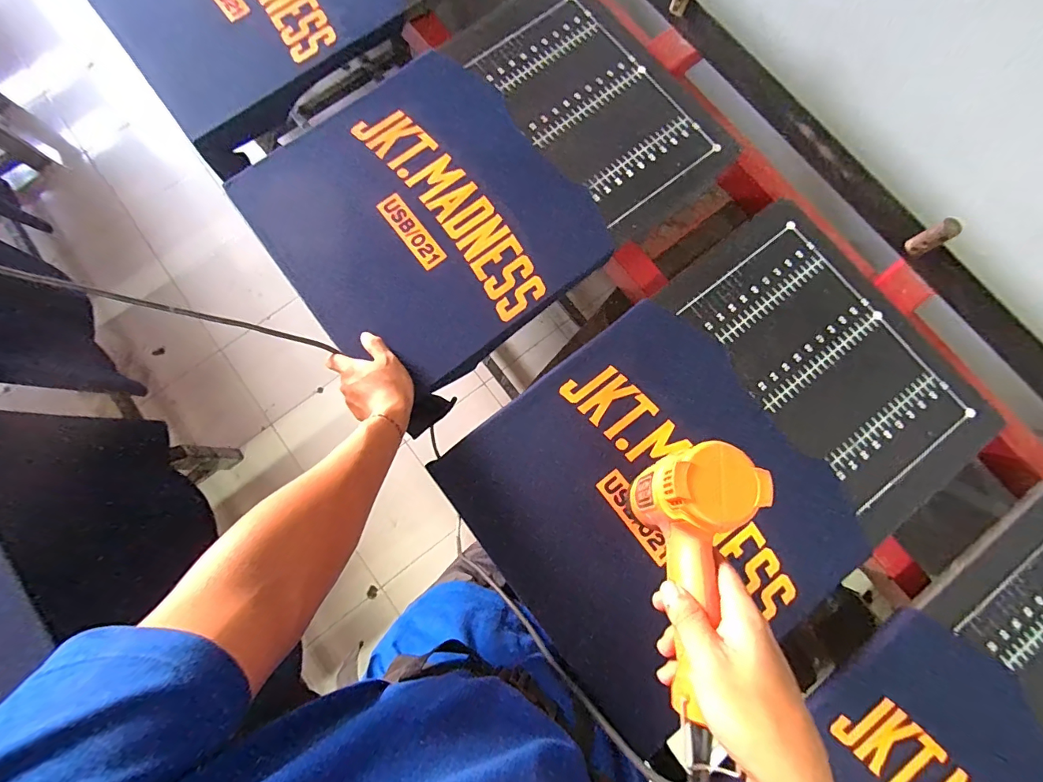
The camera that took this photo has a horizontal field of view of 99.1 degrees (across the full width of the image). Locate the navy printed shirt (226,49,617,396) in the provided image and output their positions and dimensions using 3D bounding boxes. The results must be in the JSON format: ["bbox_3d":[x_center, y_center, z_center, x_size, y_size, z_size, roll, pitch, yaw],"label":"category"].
[{"bbox_3d":[-0.136,-0.241,0.603,0.368,0.026,0.409,-38,82,-7],"label":"navy printed shirt"}]

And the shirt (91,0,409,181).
[{"bbox_3d":[-0.439,-0.610,0.685,0.382,0.071,0.426,-40,83,-7],"label":"shirt"}]

